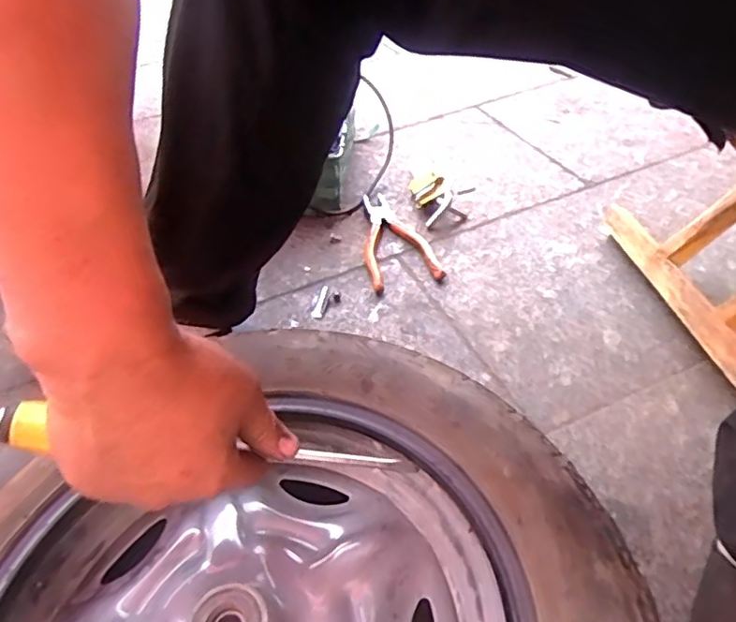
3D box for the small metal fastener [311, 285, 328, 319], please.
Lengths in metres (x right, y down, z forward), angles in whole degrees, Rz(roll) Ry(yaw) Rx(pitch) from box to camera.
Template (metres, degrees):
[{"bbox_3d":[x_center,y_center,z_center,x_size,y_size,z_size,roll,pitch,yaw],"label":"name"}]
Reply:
[{"bbox_3d":[-0.055,-0.010,0.670,0.012,0.011,0.045,6,45,13],"label":"small metal fastener"}]

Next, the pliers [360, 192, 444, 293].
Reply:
[{"bbox_3d":[0.030,-0.093,0.744,0.081,0.013,0.185,-12,44,-5],"label":"pliers"}]

